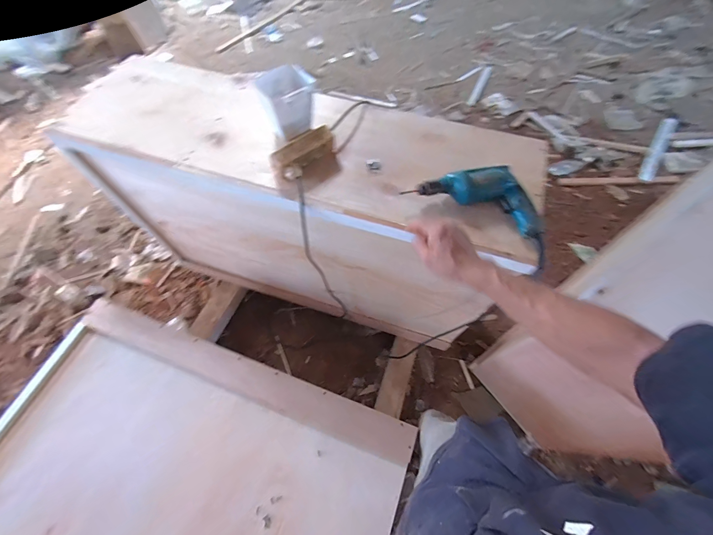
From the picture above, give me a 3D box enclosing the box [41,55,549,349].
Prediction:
[{"bbox_3d":[-0.168,-0.148,1.073,1.198,0.720,0.373,13,65,8],"label":"box"}]

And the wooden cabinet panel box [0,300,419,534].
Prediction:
[{"bbox_3d":[-0.453,0.574,0.752,1.019,0.054,0.720,19,65,10],"label":"wooden cabinet panel box"}]

